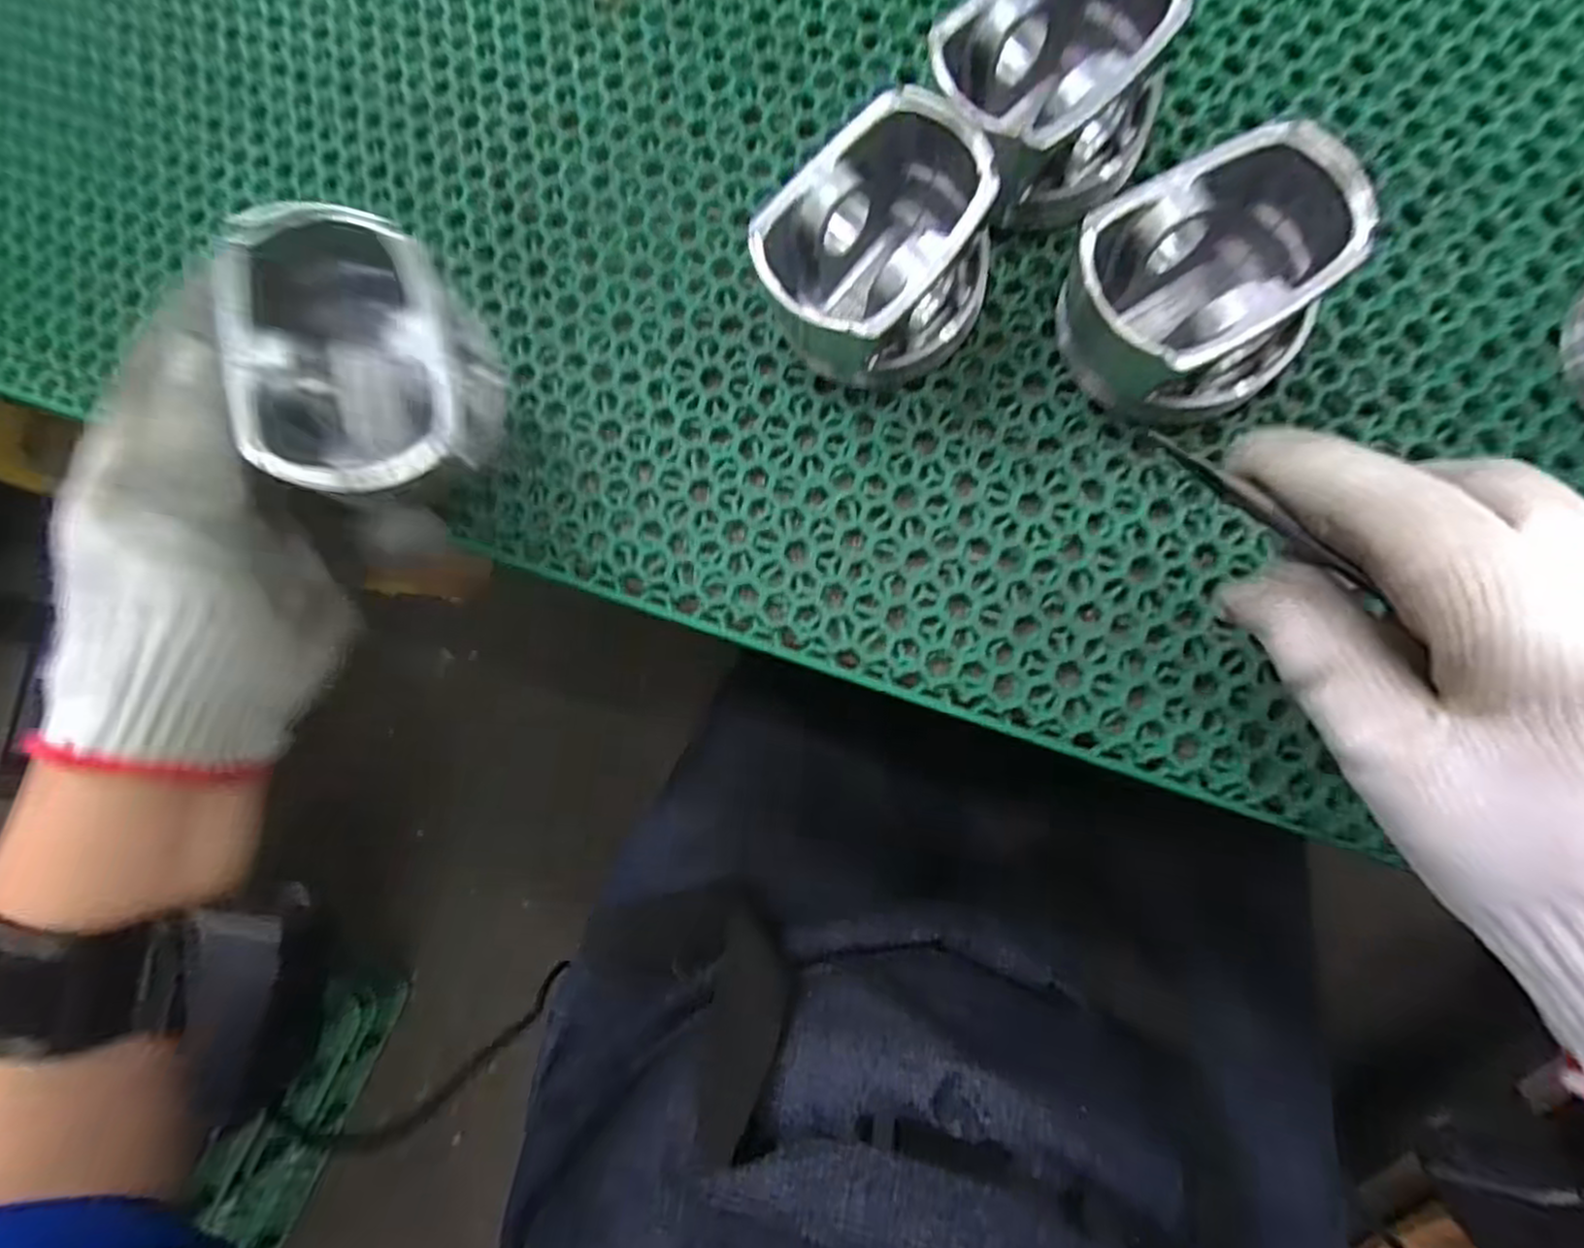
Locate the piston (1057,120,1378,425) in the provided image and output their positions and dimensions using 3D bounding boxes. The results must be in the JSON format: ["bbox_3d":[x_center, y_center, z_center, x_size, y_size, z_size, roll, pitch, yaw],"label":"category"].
[{"bbox_3d":[0.129,-0.102,0.237,0.070,0.053,0.065,-1,83,7],"label":"piston"}]

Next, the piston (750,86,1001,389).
[{"bbox_3d":[0.032,-0.122,0.253,0.064,0.050,0.074,42,89,10],"label":"piston"}]

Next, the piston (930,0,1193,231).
[{"bbox_3d":[0.091,-0.179,0.252,0.068,0.054,0.077,44,90,10],"label":"piston"}]

